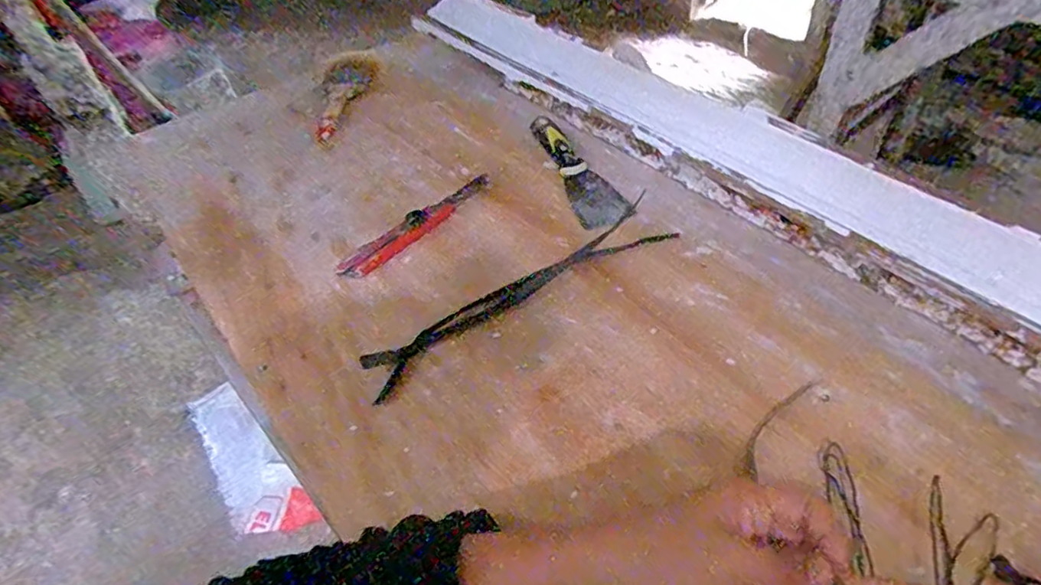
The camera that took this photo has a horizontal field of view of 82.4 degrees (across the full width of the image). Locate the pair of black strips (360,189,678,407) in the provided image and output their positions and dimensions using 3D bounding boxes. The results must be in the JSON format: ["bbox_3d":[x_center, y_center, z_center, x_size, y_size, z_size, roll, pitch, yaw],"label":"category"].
[{"bbox_3d":[0.006,-0.003,0.537,0.318,0.013,0.052,-28,51,-21],"label":"pair of black strips"}]

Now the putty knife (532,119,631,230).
[{"bbox_3d":[0.066,-0.140,0.657,0.056,0.032,0.189,-15,47,-10],"label":"putty knife"}]

